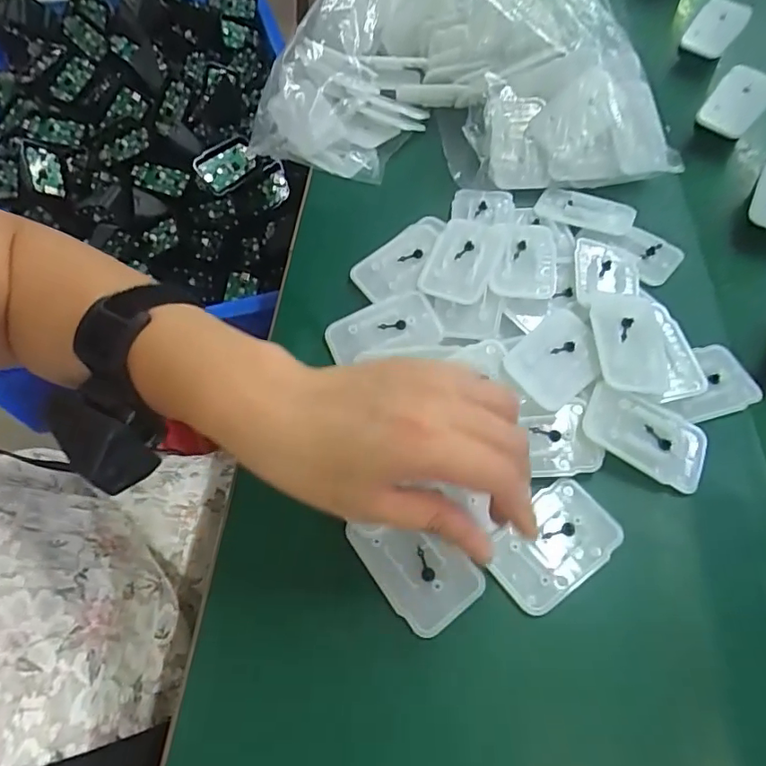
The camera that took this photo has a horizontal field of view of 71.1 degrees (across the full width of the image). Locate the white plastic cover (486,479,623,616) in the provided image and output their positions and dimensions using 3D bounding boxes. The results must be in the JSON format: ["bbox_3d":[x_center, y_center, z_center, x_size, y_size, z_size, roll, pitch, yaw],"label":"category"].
[{"bbox_3d":[0.087,0.083,0.275,0.068,0.005,0.043,-35,67,-20],"label":"white plastic cover"}]

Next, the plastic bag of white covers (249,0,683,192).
[{"bbox_3d":[0.053,-0.276,0.430,0.298,0.087,0.256,-3,60,-4],"label":"plastic bag of white covers"}]

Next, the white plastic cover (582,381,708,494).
[{"bbox_3d":[0.145,0.030,0.296,0.067,0.011,0.040,24,62,11],"label":"white plastic cover"}]

